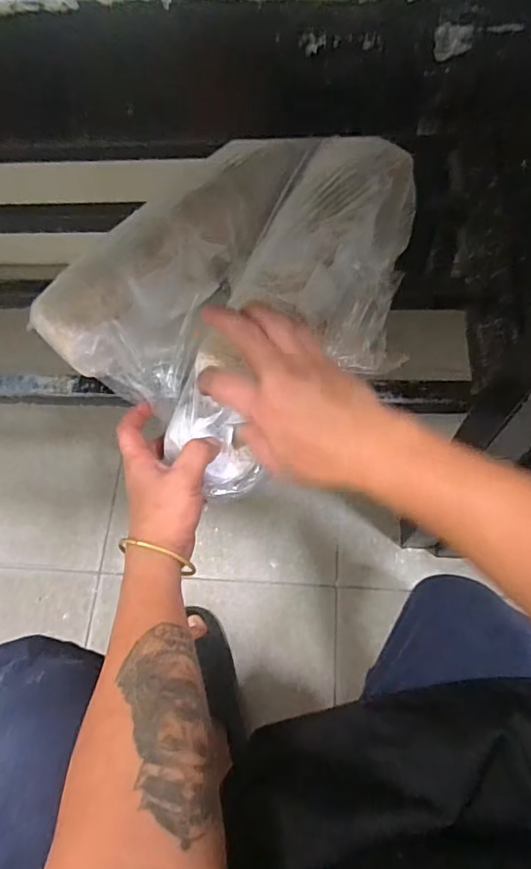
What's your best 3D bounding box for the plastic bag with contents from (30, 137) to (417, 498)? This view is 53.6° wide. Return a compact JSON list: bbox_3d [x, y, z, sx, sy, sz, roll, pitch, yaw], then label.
[{"bbox_3d":[-0.002,-0.135,0.502,0.351,0.098,0.240,-39,69,-13],"label":"plastic bag with contents"}]

